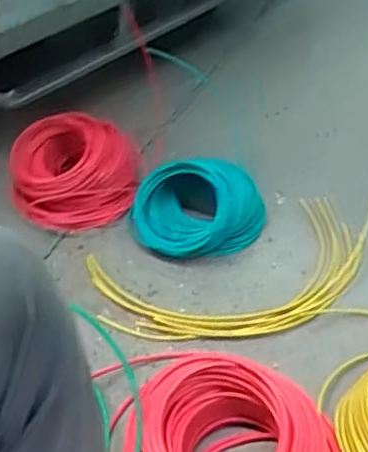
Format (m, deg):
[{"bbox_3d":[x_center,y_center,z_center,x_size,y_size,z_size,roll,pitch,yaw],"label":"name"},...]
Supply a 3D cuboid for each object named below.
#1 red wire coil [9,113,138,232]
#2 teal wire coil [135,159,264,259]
[{"bbox_3d":[-0.205,-0.109,1.159,0.222,0.106,0.214,2,42,-2],"label":"red wire coil"},{"bbox_3d":[0.027,-0.037,1.100,0.234,0.125,0.143,-13,44,-17],"label":"teal wire coil"}]

